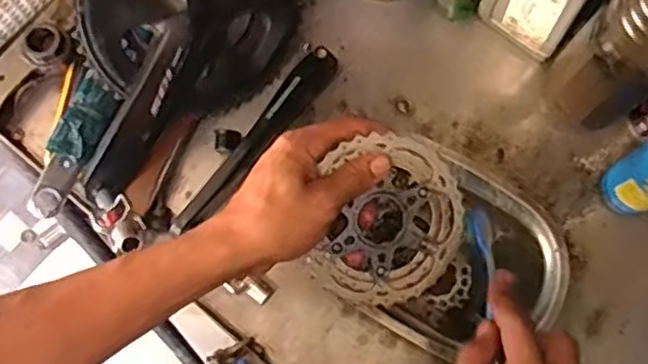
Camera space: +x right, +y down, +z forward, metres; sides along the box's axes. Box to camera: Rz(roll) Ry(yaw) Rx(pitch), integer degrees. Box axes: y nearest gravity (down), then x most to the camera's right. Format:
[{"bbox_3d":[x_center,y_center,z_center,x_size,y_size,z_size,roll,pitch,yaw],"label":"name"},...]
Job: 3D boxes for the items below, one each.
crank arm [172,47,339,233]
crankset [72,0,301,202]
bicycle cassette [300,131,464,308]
[{"bbox_3d":[-0.054,-0.036,0.588,0.024,0.039,0.201,36,79,9],"label":"crank arm"},{"bbox_3d":[-0.129,-0.136,0.603,0.183,0.237,0.115,-9,29,-32],"label":"crankset"},{"bbox_3d":[0.046,0.029,0.499,0.106,0.021,0.120,10,94,-11],"label":"bicycle cassette"}]

